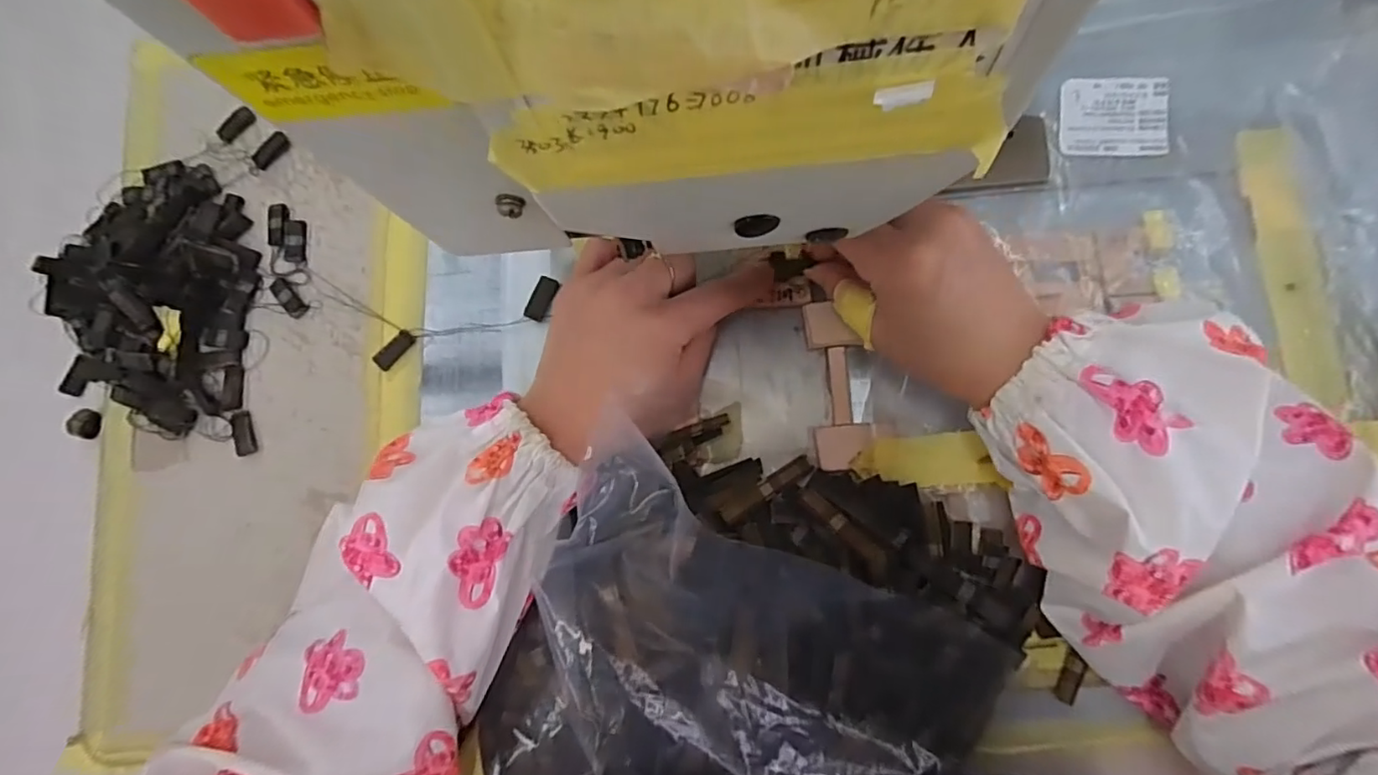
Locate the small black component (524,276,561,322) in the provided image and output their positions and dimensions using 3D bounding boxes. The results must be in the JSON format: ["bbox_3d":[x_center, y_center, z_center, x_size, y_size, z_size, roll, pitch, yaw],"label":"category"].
[{"bbox_3d":[-0.078,-0.047,0.310,0.010,0.004,0.024,25,85,8],"label":"small black component"}]

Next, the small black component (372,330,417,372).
[{"bbox_3d":[-0.159,-0.021,0.316,0.011,0.004,0.025,44,88,9],"label":"small black component"}]

